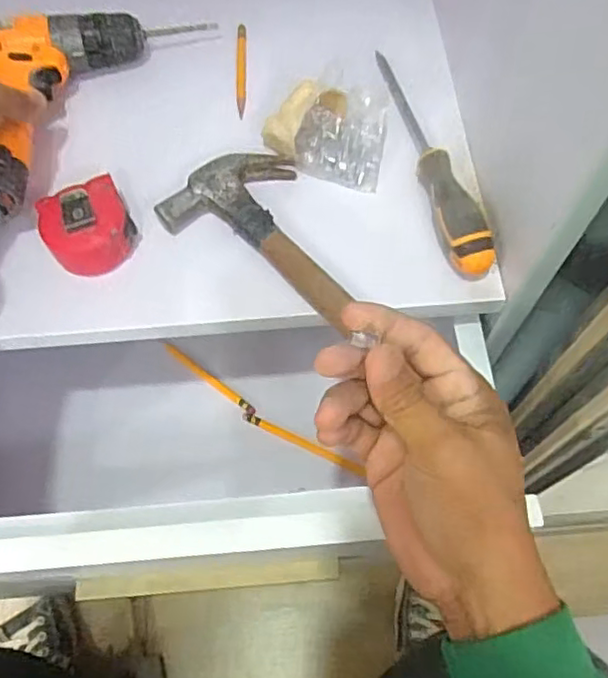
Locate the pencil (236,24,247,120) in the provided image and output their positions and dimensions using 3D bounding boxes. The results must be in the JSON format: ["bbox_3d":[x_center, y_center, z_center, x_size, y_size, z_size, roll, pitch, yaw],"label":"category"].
[{"bbox_3d":[-0.056,-0.241,0.560,0.009,0.010,0.106,-2,65,1],"label":"pencil"}]

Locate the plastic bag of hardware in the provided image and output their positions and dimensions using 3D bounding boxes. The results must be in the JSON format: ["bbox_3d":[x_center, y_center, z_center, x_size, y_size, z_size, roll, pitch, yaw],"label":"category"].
[{"bbox_3d":[0.015,-0.168,0.499,0.099,0.049,0.069,10,65,6],"label":"plastic bag of hardware"}]

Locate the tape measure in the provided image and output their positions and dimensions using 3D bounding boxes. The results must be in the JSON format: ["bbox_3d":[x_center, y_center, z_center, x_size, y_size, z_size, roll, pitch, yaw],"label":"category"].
[{"bbox_3d":[-0.160,-0.080,0.468,0.067,0.043,0.067,-24,67,-10],"label":"tape measure"}]

